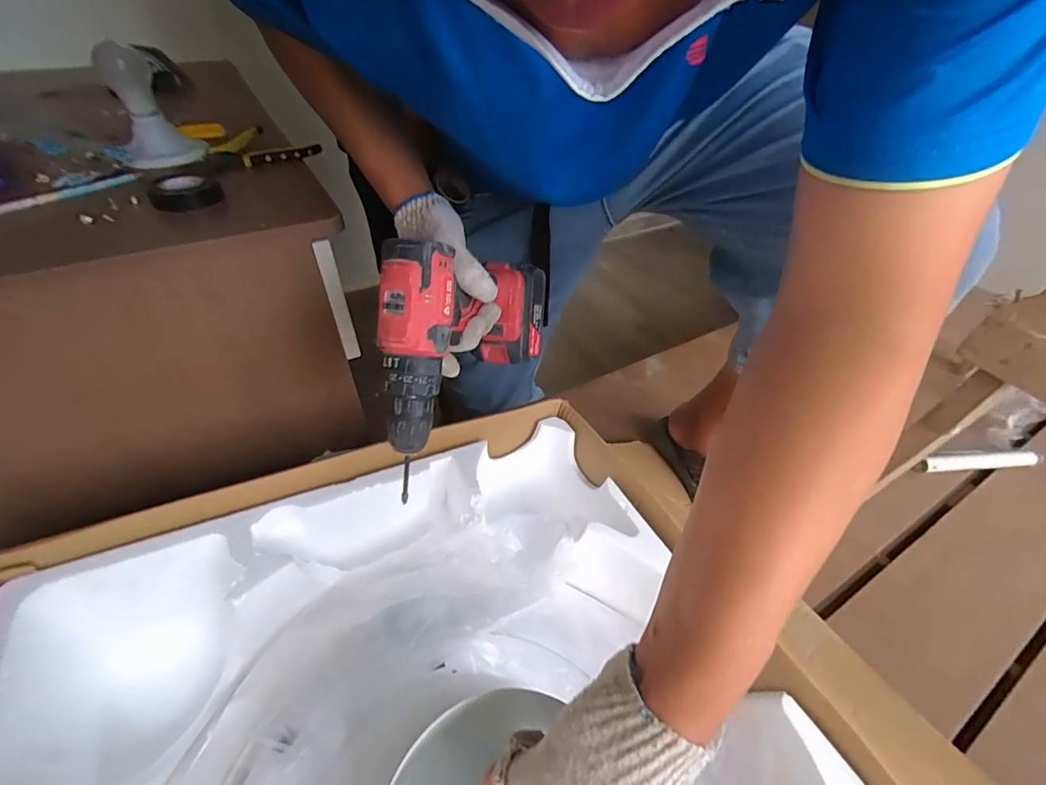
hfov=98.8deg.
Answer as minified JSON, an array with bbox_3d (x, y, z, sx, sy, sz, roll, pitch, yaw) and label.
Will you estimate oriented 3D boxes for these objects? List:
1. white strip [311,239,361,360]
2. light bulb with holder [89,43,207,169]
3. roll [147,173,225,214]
[{"bbox_3d":[-0.217,-0.103,0.527,0.020,0.154,0.012,-15,46,-17],"label":"white strip"},{"bbox_3d":[-0.449,-0.343,0.539,0.075,0.109,0.102,-20,48,-21],"label":"light bulb with holder"},{"bbox_3d":[-0.364,-0.214,0.484,0.066,0.021,0.066,1,44,-1],"label":"roll"}]

